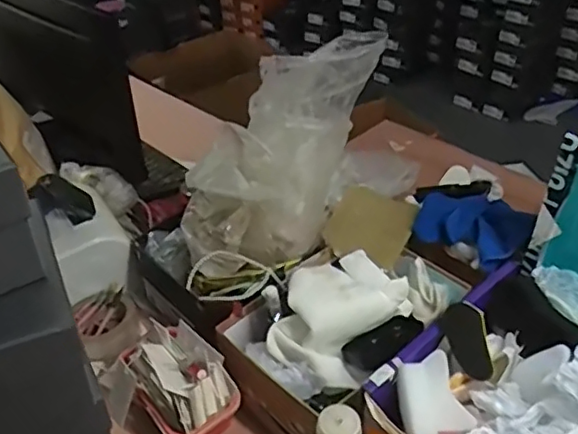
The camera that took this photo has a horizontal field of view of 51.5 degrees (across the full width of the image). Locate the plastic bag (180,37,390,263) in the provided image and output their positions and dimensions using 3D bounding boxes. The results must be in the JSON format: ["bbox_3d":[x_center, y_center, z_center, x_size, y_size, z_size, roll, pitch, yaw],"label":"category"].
[{"bbox_3d":[-0.004,-0.101,0.850,0.163,0.199,0.382,31,88,35],"label":"plastic bag"}]

